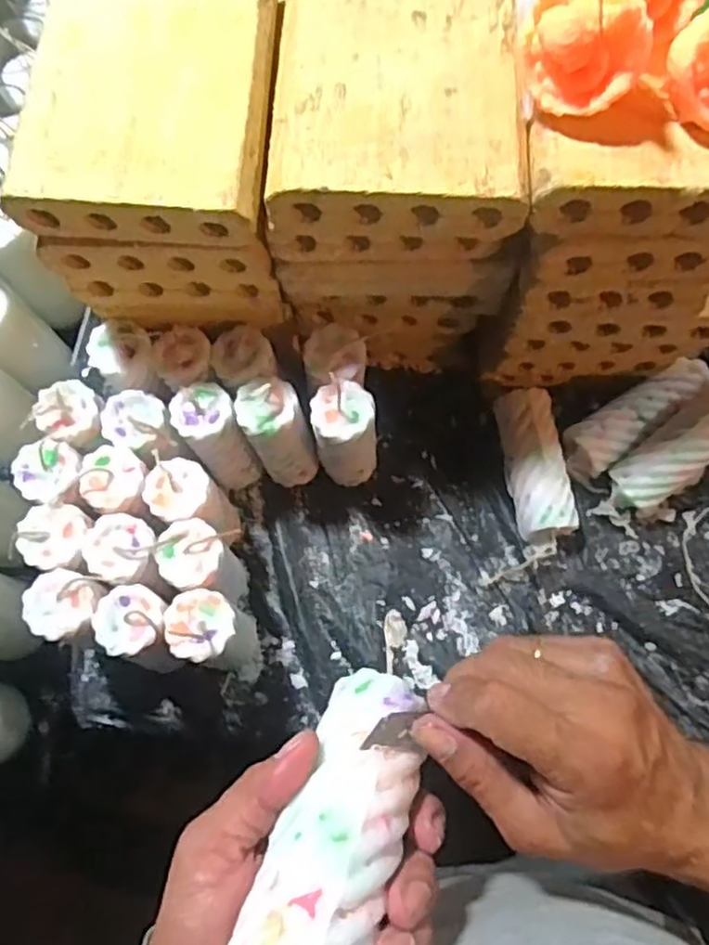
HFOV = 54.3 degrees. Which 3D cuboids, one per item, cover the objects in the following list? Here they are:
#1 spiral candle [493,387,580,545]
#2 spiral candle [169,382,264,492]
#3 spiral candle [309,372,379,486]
[{"bbox_3d":[0.168,-0.007,0.646,0.050,0.047,0.138,-8,71,-1],"label":"spiral candle"},{"bbox_3d":[-0.120,-0.029,0.620,0.054,0.124,0.060,-24,72,-6],"label":"spiral candle"},{"bbox_3d":[-0.006,-0.031,0.618,0.051,0.134,0.054,5,71,4],"label":"spiral candle"}]

